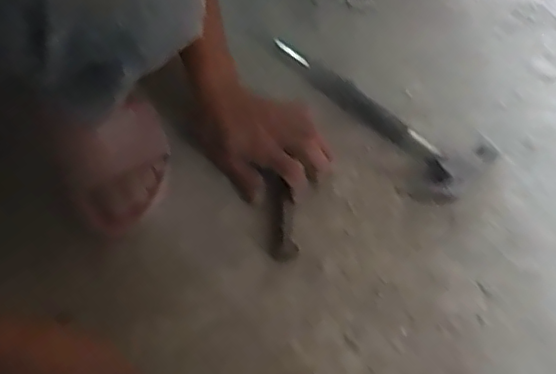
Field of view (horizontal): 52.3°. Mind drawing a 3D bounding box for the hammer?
[{"bbox_3d":[0.099,-0.086,0.634,0.278,0.028,0.092,41,67,20],"label":"hammer"}]

